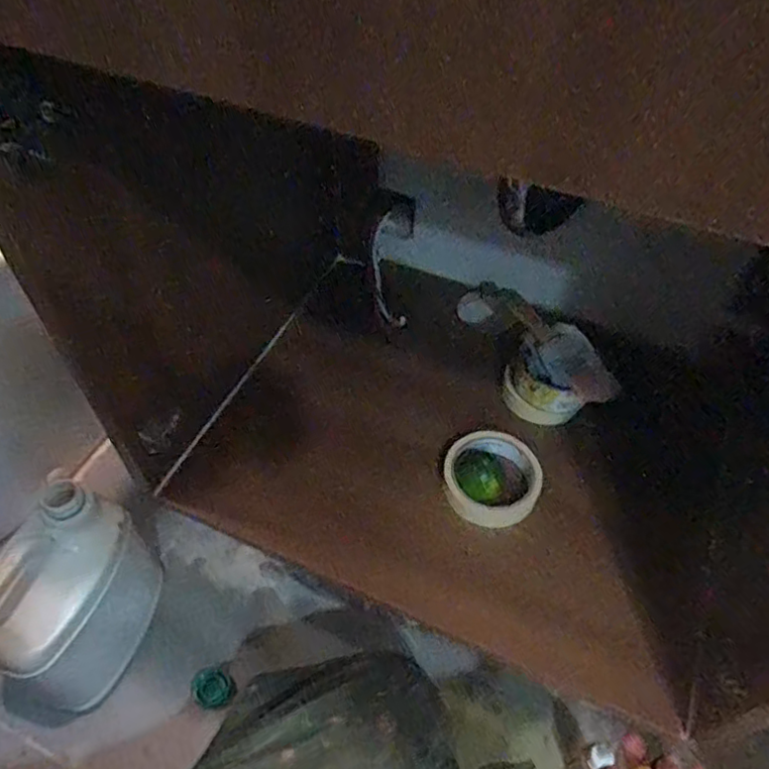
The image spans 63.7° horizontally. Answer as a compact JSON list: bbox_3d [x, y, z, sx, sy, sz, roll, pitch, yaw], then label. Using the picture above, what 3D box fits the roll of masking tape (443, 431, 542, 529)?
[{"bbox_3d":[0.105,0.091,0.607,0.092,0.027,0.091,1,52,-1],"label":"roll of masking tape"}]

